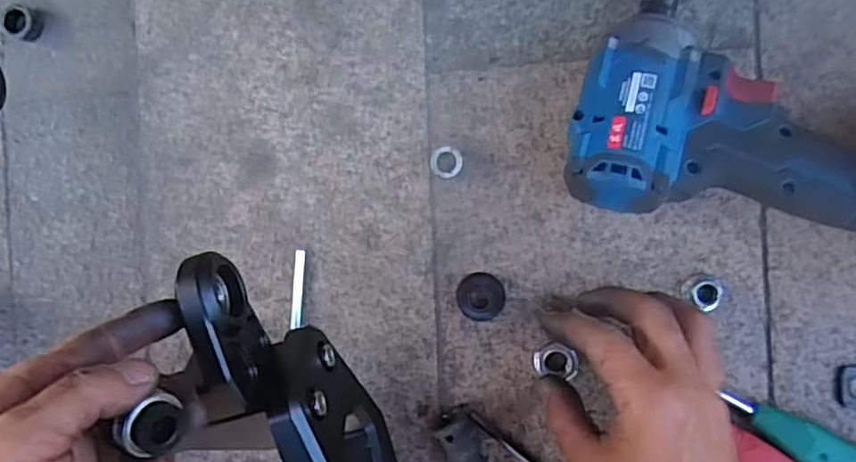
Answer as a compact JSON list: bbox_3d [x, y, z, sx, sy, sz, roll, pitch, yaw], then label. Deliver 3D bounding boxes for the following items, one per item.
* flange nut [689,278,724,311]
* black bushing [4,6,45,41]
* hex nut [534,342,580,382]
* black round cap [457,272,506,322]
[{"bbox_3d":[0.170,0.039,0.390,0.021,0.010,0.019,27,93,6],"label":"flange nut"},{"bbox_3d":[-0.281,-0.145,0.447,0.022,0.011,0.022,16,92,6],"label":"black bushing"},{"bbox_3d":[0.079,0.080,0.398,0.026,0.014,0.021,-2,90,7],"label":"hex nut"},{"bbox_3d":[0.033,0.042,0.410,0.030,0.013,0.029,0,90,7],"label":"black round cap"}]

